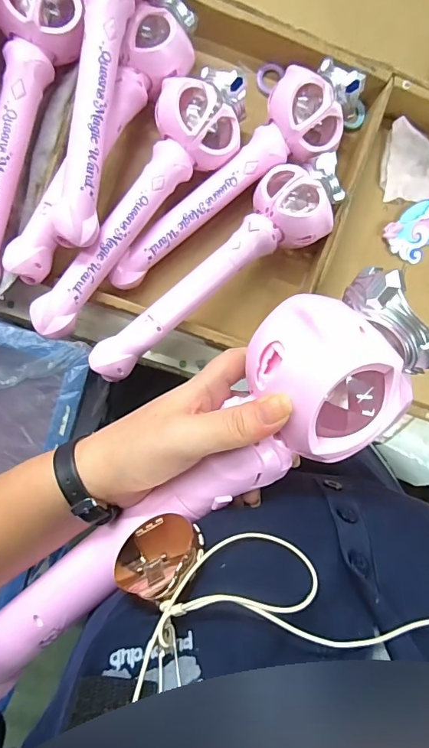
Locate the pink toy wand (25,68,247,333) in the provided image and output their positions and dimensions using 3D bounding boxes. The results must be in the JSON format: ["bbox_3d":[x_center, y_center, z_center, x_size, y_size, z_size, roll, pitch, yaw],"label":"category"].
[{"bbox_3d":[-0.090,-0.200,0.495,0.093,0.057,0.361,40,93,-7],"label":"pink toy wand"}]

